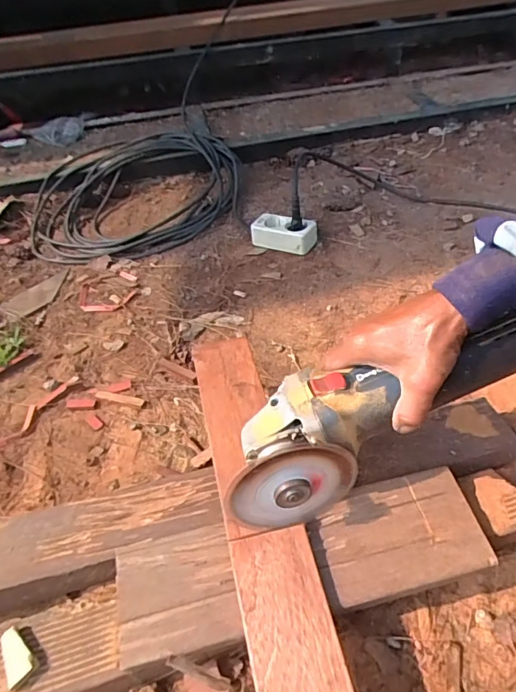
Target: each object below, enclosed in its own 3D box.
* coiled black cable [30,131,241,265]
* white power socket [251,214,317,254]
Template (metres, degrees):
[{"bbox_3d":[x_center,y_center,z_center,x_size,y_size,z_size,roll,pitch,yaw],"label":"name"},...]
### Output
[{"bbox_3d":[-0.249,-0.328,0.979,0.426,0.079,0.400,-7,43,-1],"label":"coiled black cable"},{"bbox_3d":[0.045,-0.195,0.825,0.112,0.038,0.056,16,47,22],"label":"white power socket"}]

